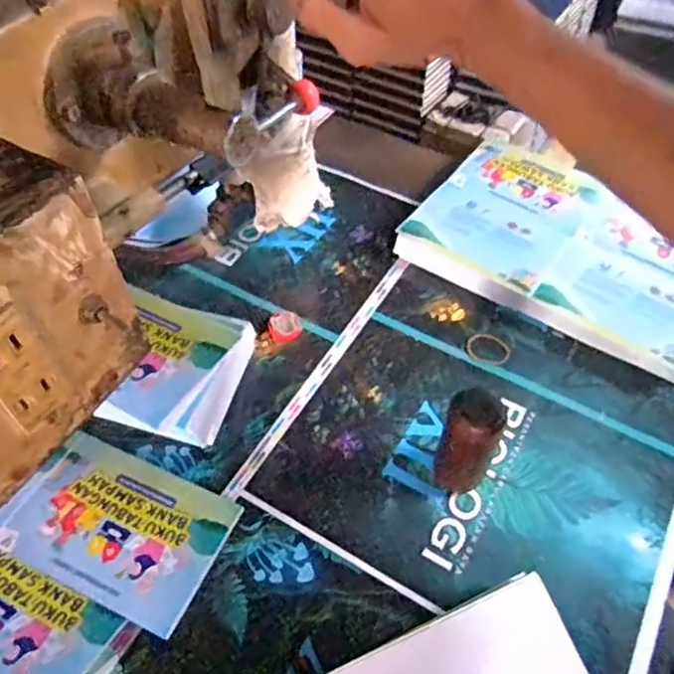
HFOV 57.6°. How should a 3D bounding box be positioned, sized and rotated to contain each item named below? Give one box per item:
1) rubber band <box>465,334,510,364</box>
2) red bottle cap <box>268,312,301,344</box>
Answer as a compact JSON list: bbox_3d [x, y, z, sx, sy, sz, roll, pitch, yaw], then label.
[{"bbox_3d":[0.146,0.011,0.590,0.041,0.004,0.033,14,53,13],"label":"rubber band"},{"bbox_3d":[-0.050,-0.010,0.596,0.031,0.011,0.034,-1,51,1],"label":"red bottle cap"}]

